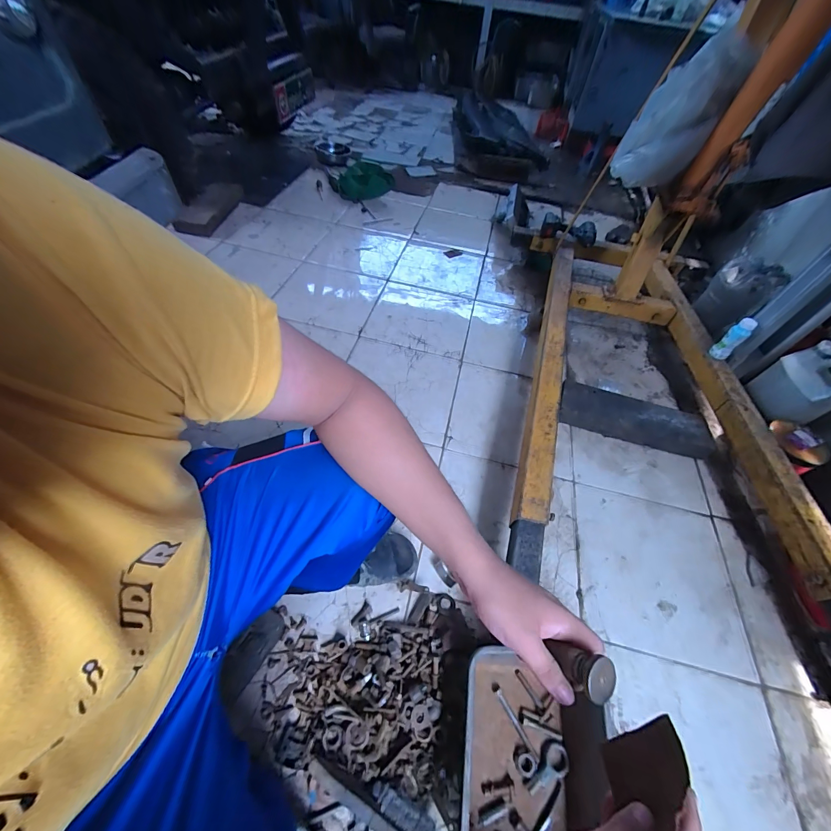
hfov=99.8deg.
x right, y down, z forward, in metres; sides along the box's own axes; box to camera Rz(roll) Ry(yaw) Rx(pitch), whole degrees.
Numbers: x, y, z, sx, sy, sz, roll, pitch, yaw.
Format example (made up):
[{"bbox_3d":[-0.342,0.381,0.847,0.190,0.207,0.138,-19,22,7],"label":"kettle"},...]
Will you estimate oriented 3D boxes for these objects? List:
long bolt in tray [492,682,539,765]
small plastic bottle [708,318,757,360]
[{"bbox_3d":[0.202,0.618,0.708,0.016,0.016,0.138,-24,60,-22],"label":"long bolt in tray"},{"bbox_3d":[1.058,-0.254,1.168,0.054,0.139,0.058,-33,63,-26],"label":"small plastic bottle"}]

